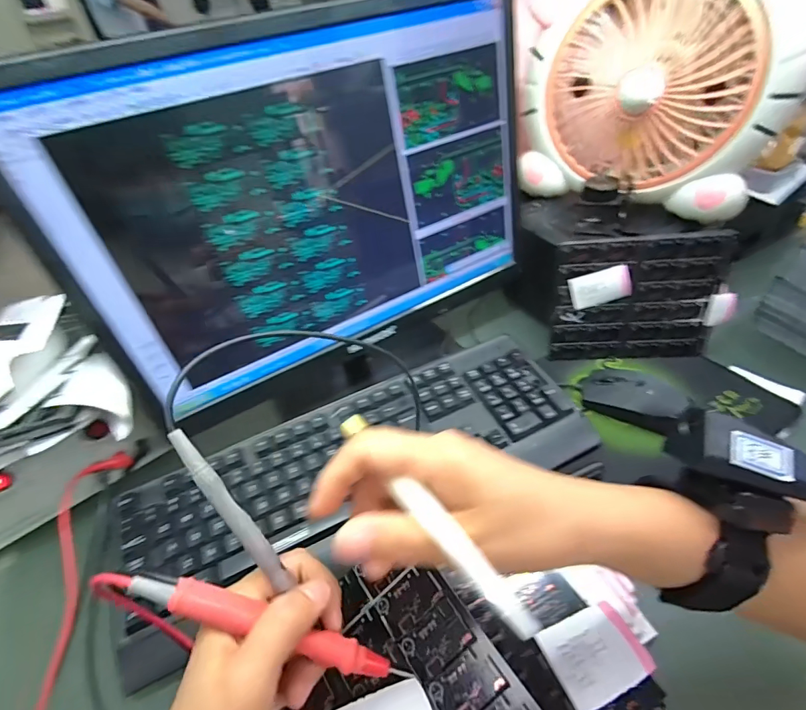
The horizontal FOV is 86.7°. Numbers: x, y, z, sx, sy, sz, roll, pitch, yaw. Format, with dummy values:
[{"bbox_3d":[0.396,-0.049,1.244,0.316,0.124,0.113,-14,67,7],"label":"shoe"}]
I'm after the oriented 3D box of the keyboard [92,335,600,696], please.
[{"bbox_3d":[-0.037,0.099,0.402,0.431,0.025,0.154,-20,44,-15],"label":"keyboard"}]

